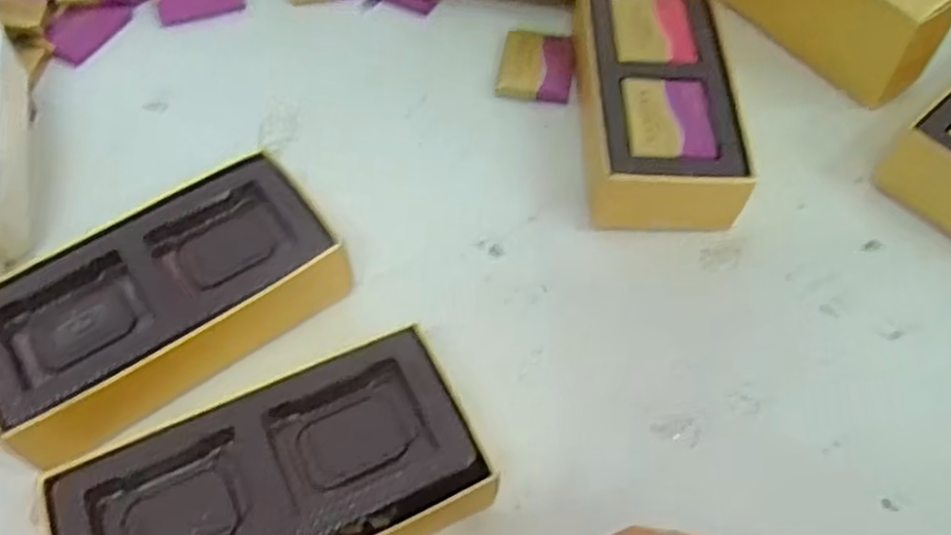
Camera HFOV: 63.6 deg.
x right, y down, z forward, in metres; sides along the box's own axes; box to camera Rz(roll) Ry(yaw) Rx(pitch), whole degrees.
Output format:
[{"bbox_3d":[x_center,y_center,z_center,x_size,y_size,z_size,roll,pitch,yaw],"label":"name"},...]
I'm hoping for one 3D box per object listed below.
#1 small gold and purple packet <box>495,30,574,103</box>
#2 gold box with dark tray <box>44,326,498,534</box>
[{"bbox_3d":[0.027,-0.090,0.339,0.032,0.005,0.038,9,57,6],"label":"small gold and purple packet"},{"bbox_3d":[-0.055,0.067,0.223,0.110,0.036,0.059,-21,59,-14],"label":"gold box with dark tray"}]

